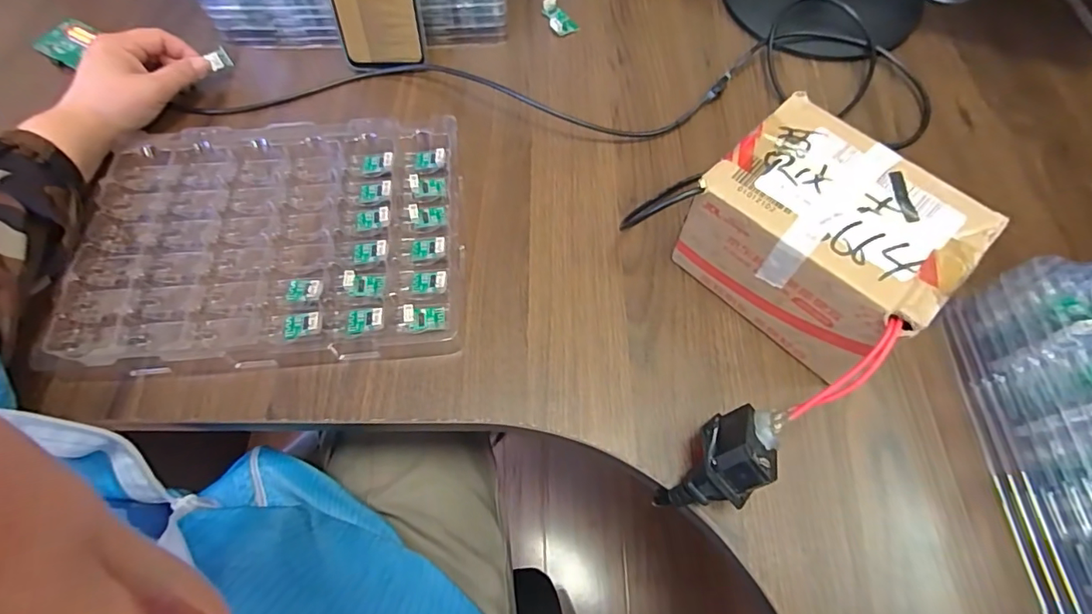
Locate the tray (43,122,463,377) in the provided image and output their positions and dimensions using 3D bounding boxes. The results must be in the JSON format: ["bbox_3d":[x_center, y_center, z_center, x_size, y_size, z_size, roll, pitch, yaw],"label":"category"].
[{"bbox_3d":[-0.210,-0.053,0.387,0.282,0.020,0.210,-6,62,-3],"label":"tray"}]

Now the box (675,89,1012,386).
[{"bbox_3d":[0.177,-0.042,0.339,0.103,0.097,0.139,-39,68,-18],"label":"box"}]

